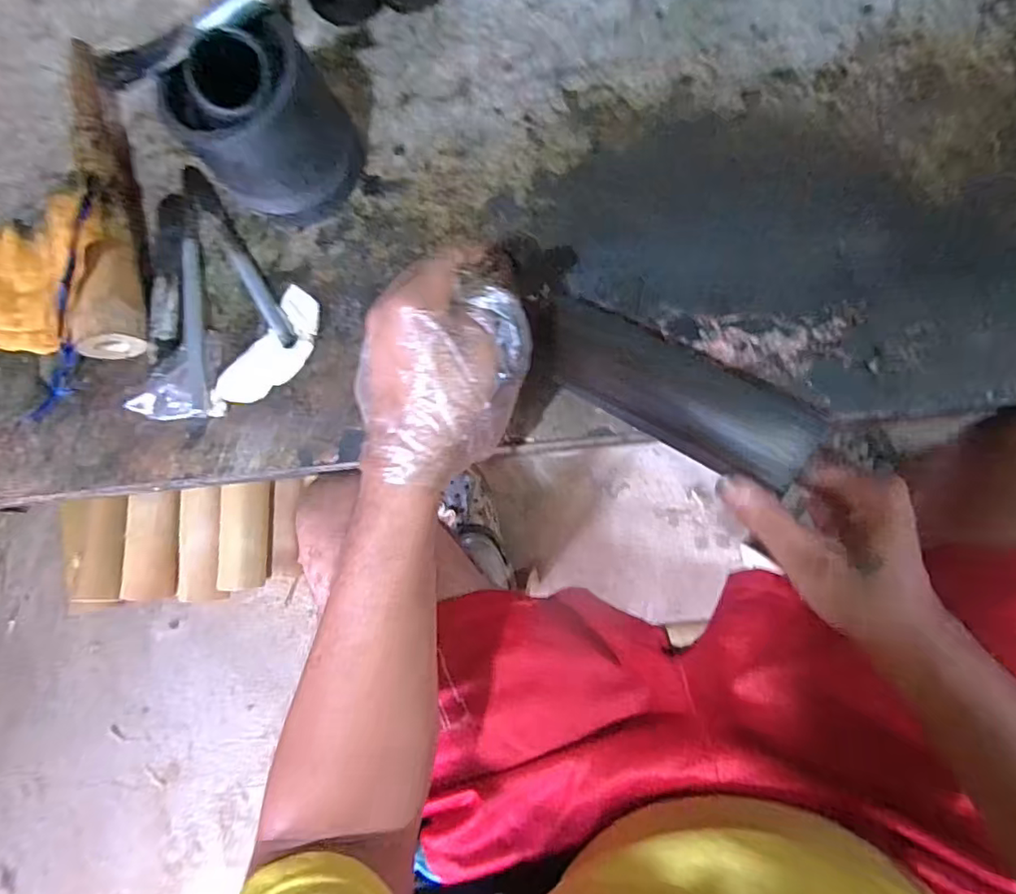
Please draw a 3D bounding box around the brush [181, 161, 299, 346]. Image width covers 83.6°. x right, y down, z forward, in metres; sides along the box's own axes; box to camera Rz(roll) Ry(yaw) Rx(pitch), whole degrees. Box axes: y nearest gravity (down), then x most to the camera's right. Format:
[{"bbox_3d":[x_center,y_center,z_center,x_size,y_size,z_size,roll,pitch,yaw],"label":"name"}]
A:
[{"bbox_3d":[-0.214,-0.153,0.449,0.017,0.008,0.181,-34,82,4],"label":"brush"}]

